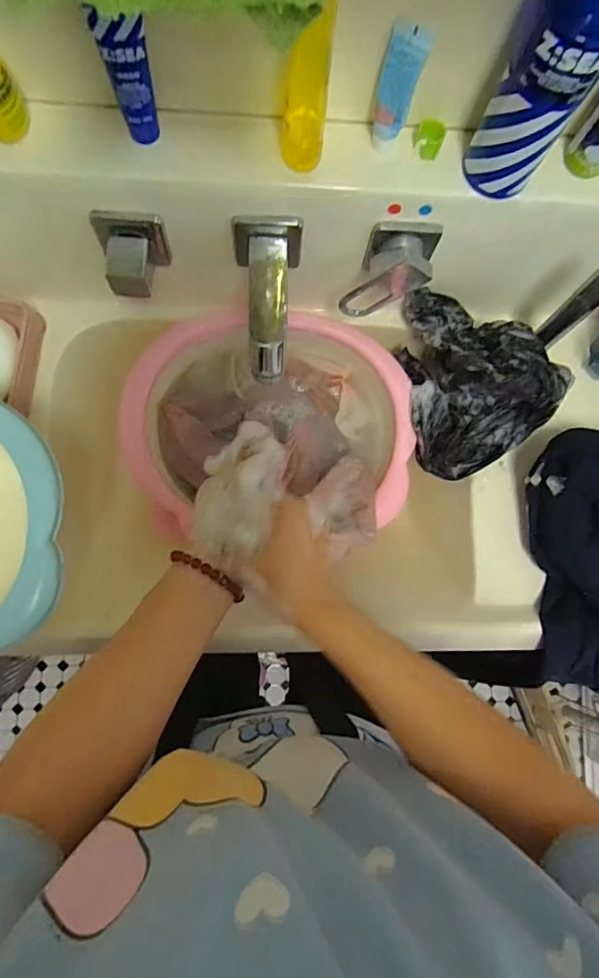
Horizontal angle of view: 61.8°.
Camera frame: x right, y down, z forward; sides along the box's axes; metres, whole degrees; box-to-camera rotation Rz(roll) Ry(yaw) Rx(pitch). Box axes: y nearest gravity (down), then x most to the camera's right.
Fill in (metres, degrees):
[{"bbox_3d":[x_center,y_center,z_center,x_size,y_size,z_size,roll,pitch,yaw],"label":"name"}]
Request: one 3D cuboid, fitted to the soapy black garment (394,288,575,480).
[{"bbox_3d":[0.183,-0.116,0.523,0.124,0.106,0.191,-11,85,-6],"label":"soapy black garment"}]

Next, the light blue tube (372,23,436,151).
[{"bbox_3d":[0.068,-0.282,0.356,0.026,0.084,0.017,20,83,-2],"label":"light blue tube"}]

